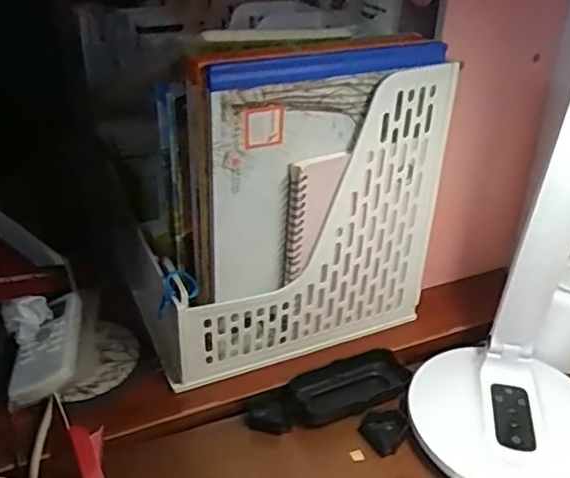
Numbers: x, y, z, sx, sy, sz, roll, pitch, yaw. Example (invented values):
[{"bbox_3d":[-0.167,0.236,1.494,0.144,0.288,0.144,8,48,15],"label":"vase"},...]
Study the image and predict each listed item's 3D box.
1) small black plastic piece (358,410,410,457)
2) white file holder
[{"bbox_3d":[0.087,0.163,0.513,0.037,0.012,0.038,-16,36,-27],"label":"small black plastic piece"},{"bbox_3d":[0.014,-0.009,0.536,0.287,0.253,0.076,-10,33,-18],"label":"white file holder"}]

